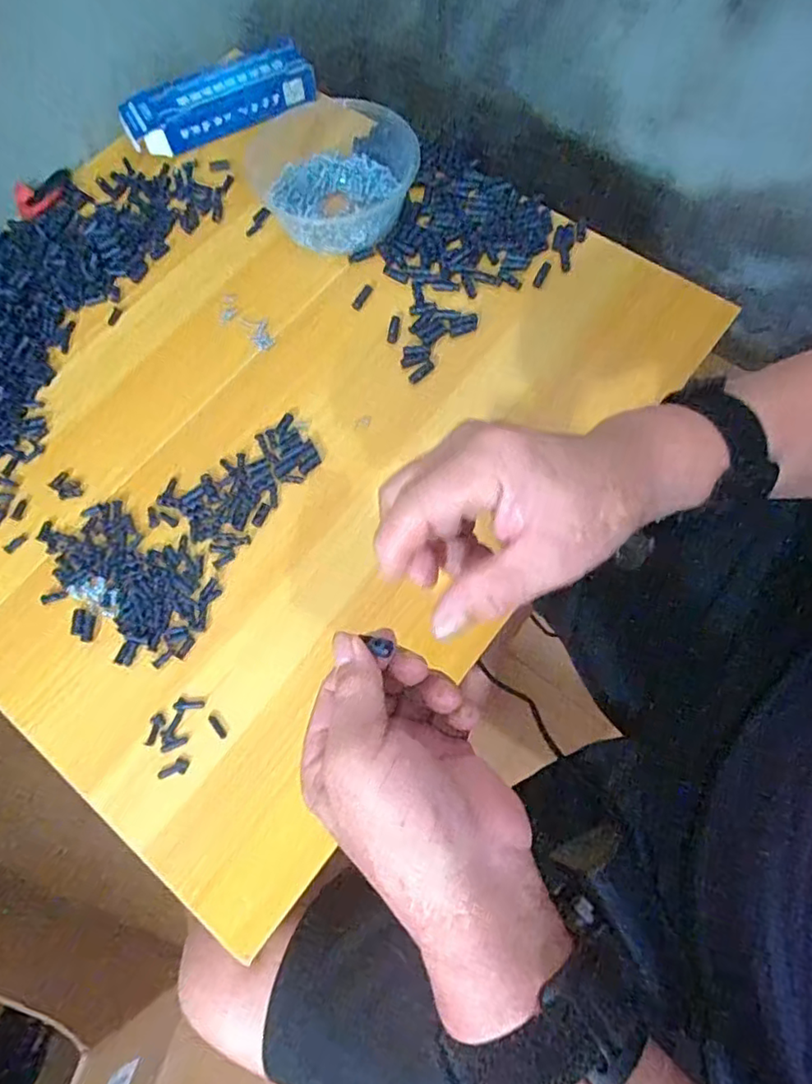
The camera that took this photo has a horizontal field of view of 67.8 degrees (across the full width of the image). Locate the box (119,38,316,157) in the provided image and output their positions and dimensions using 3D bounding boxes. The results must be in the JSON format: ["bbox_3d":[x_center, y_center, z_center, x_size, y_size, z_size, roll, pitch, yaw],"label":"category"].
[{"bbox_3d":[-0.172,-0.405,0.562,0.179,0.041,0.047,-19,72,-5],"label":"box"}]

